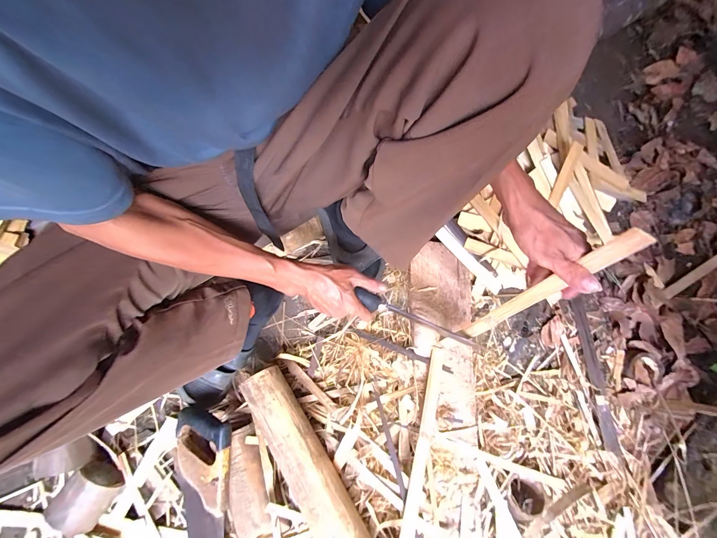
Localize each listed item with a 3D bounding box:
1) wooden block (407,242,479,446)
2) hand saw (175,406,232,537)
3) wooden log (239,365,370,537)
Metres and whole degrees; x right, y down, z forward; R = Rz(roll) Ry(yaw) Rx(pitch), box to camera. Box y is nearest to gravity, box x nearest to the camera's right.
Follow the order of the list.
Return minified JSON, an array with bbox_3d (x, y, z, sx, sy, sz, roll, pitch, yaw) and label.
[{"bbox_3d":[0.168,0.137,0.619,0.119,0.061,0.369,-1,73,-2],"label":"wooden block"},{"bbox_3d":[-0.262,0.480,0.476,0.108,0.053,0.487,-1,77,-2],"label":"hand saw"},{"bbox_3d":[-0.060,0.360,0.493,0.075,0.055,0.433,-31,76,-11],"label":"wooden log"}]

